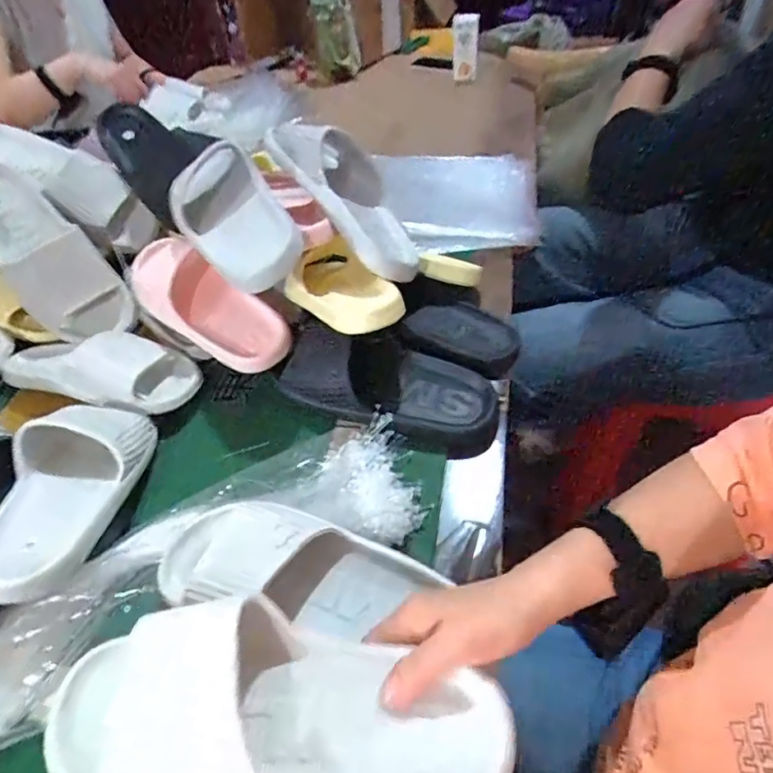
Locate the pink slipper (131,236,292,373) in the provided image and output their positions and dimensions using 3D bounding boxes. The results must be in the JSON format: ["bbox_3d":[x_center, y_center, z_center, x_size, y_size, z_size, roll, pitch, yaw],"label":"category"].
[{"bbox_3d":[-0.233,-0.108,0.633,0.267,0.085,0.101,31,83,28],"label":"pink slipper"}]

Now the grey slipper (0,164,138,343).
[{"bbox_3d":[-0.444,-0.176,0.681,0.275,0.077,0.108,49,60,-3],"label":"grey slipper"}]

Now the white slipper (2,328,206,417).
[{"bbox_3d":[-0.343,-0.032,0.633,0.257,0.057,0.097,8,47,15],"label":"white slipper"}]

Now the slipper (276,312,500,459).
[{"bbox_3d":[-0.006,-0.009,0.574,0.254,0.071,0.102,16,49,21],"label":"slipper"}]

